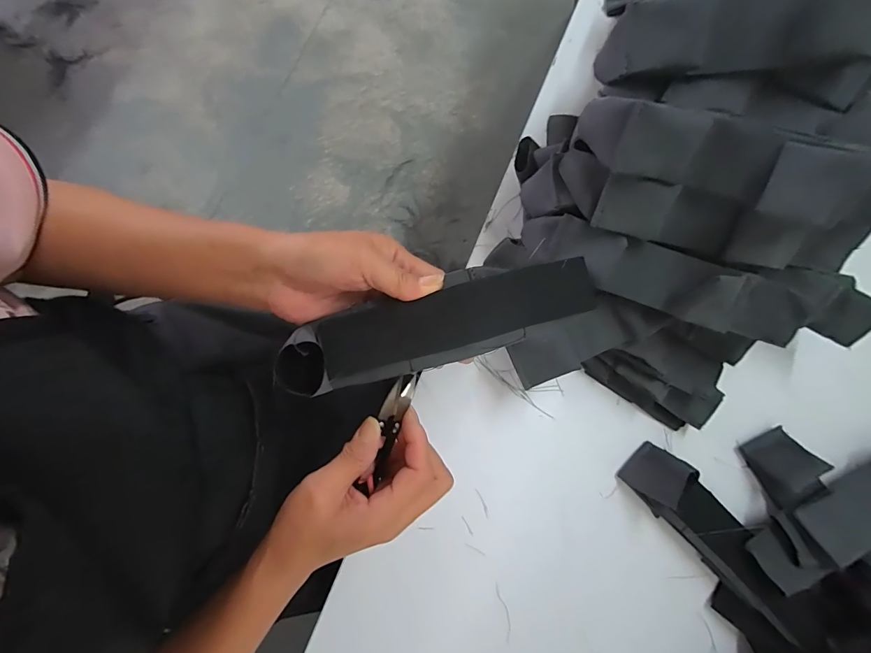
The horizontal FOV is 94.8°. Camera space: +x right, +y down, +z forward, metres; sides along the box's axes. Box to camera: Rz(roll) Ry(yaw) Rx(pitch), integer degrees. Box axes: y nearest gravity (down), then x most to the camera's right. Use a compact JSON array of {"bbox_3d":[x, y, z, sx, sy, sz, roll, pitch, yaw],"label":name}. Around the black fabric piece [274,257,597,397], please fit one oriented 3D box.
[{"bbox_3d":[0.001,0.000,0.254,0.206,0.029,0.048,-16,79,0],"label":"black fabric piece"}]

